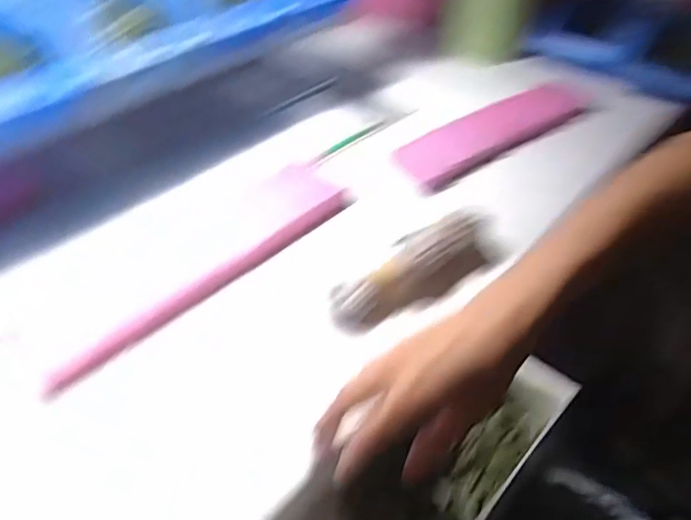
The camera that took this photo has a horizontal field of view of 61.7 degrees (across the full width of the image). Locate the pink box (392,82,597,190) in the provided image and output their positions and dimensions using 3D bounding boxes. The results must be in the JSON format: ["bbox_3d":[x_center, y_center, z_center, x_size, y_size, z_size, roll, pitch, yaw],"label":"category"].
[{"bbox_3d":[0.173,-0.150,0.660,0.253,0.029,0.065,-24,47,-22],"label":"pink box"}]

